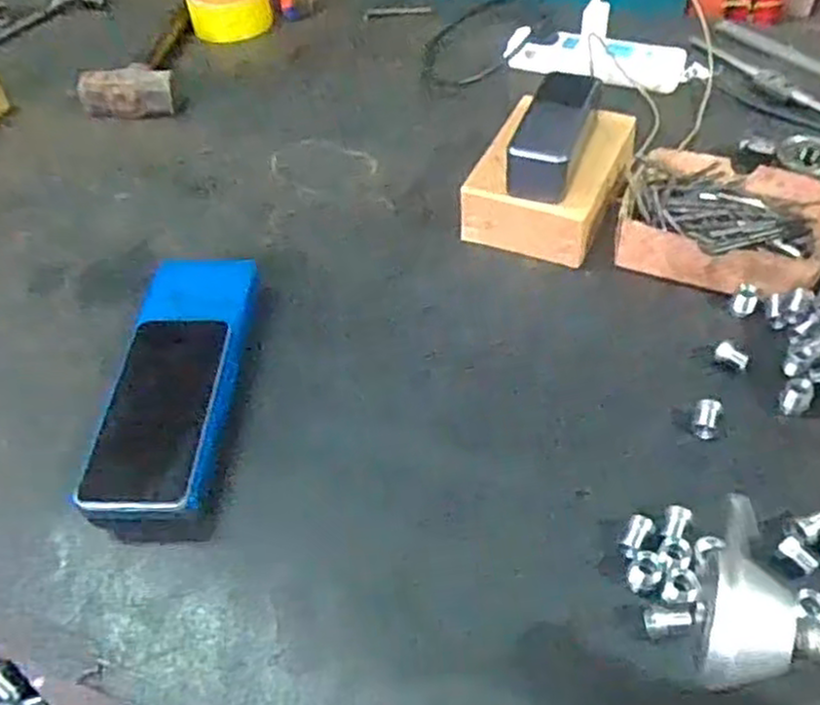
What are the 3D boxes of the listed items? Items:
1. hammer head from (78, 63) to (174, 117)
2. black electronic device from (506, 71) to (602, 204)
[{"bbox_3d":[-0.333,-0.305,0.884,0.114,0.042,0.041,7,49,11],"label":"hammer head"},{"bbox_3d":[0.128,-0.193,0.671,0.055,0.055,0.134,16,51,18],"label":"black electronic device"}]

